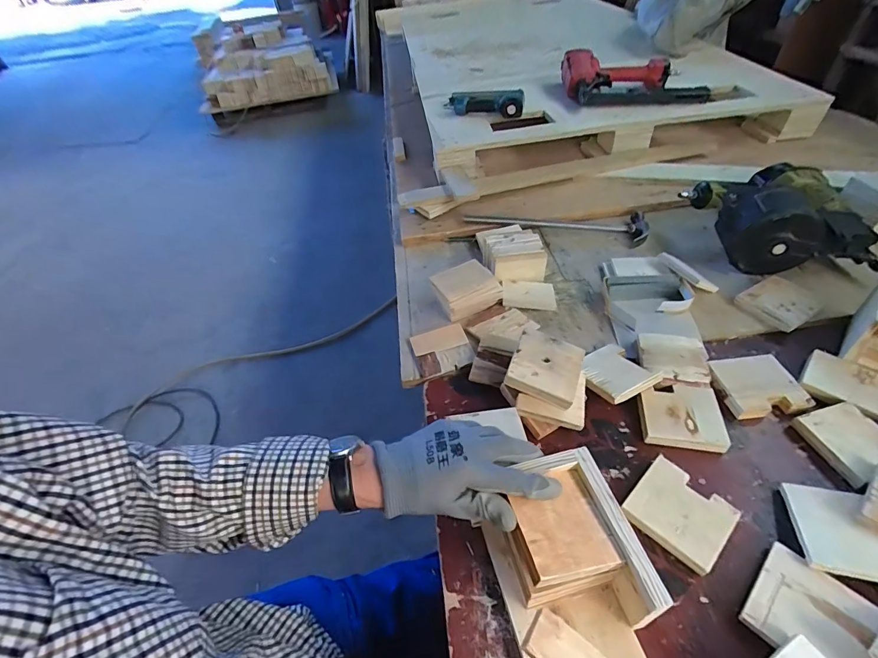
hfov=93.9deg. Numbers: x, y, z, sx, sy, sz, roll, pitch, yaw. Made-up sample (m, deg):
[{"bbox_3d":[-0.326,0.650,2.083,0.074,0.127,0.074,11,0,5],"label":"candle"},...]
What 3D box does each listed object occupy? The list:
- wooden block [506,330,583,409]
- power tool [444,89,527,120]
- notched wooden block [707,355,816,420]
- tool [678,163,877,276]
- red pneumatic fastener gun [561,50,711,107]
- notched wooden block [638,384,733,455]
[{"bbox_3d":[0.140,0.049,0.537,0.086,0.015,0.088,23,60,5],"label":"wooden block"},{"bbox_3d":[0.115,-0.573,1.044,0.208,0.060,0.065,7,45,13],"label":"power tool"},{"bbox_3d":[0.423,0.074,0.547,0.096,0.018,0.088,-8,47,0],"label":"notched wooden block"},{"bbox_3d":[0.593,-0.184,0.705,0.216,0.115,0.245,-24,49,-14],"label":"tool"},{"bbox_3d":[0.482,-0.637,1.030,0.313,0.086,0.225,2,45,8],"label":"red pneumatic fastener gun"},{"bbox_3d":[0.306,0.109,0.523,0.091,0.022,0.086,2,45,8],"label":"notched wooden block"}]

